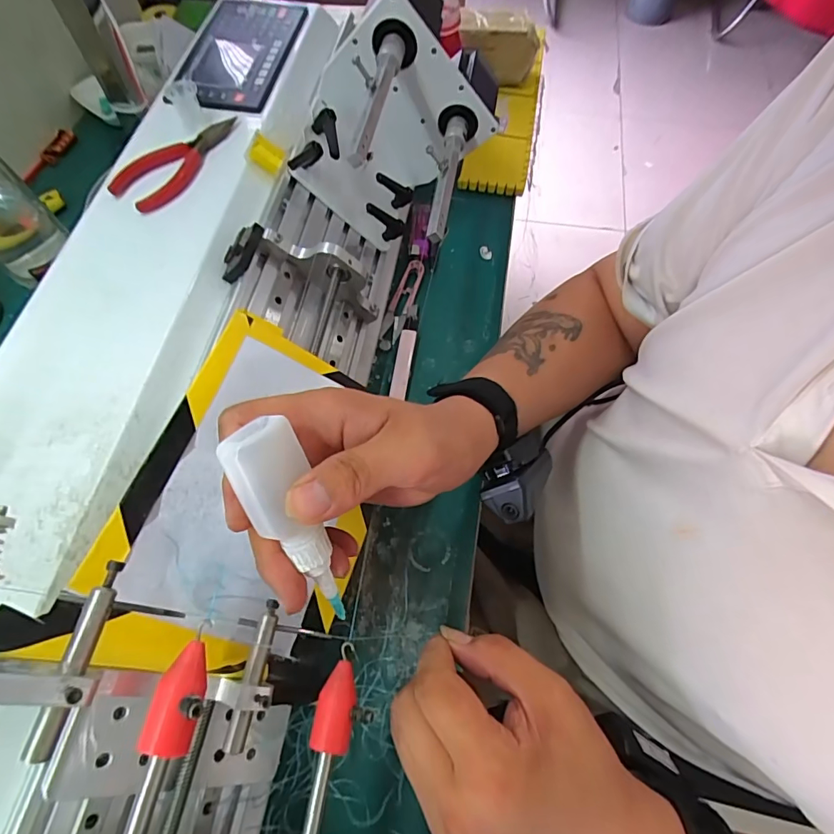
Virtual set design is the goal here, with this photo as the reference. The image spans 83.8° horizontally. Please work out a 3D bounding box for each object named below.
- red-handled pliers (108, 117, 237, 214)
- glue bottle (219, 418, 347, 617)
[{"bbox_3d":[-0.198,-0.217,0.390,0.043,0.012,0.120,31,69,13],"label":"red-handled pliers"},{"bbox_3d":[-0.056,0.052,0.220,0.029,0.102,0.026,-23,23,-10],"label":"glue bottle"}]

